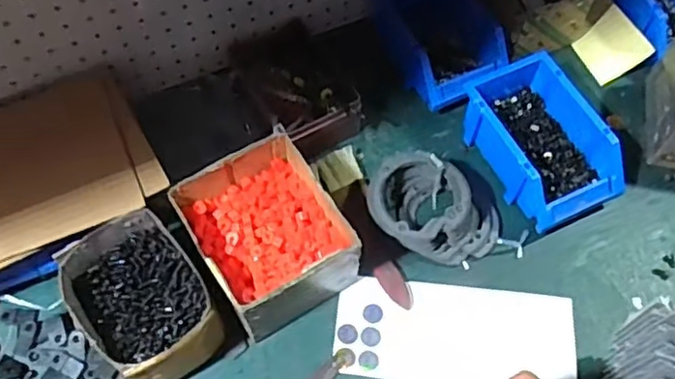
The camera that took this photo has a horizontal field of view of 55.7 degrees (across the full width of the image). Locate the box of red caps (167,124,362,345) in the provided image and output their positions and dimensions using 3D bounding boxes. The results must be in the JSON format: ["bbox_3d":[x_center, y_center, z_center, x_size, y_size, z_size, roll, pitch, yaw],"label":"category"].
[{"bbox_3d":[-0.071,0.048,0.646,0.138,0.094,0.159,-29,65,-16],"label":"box of red caps"}]

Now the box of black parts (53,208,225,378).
[{"bbox_3d":[-0.184,0.112,0.619,0.115,0.088,0.151,-35,67,-20],"label":"box of black parts"}]

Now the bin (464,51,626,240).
[{"bbox_3d":[0.225,-0.059,0.724,0.118,0.066,0.193,-23,64,-13],"label":"bin"}]

